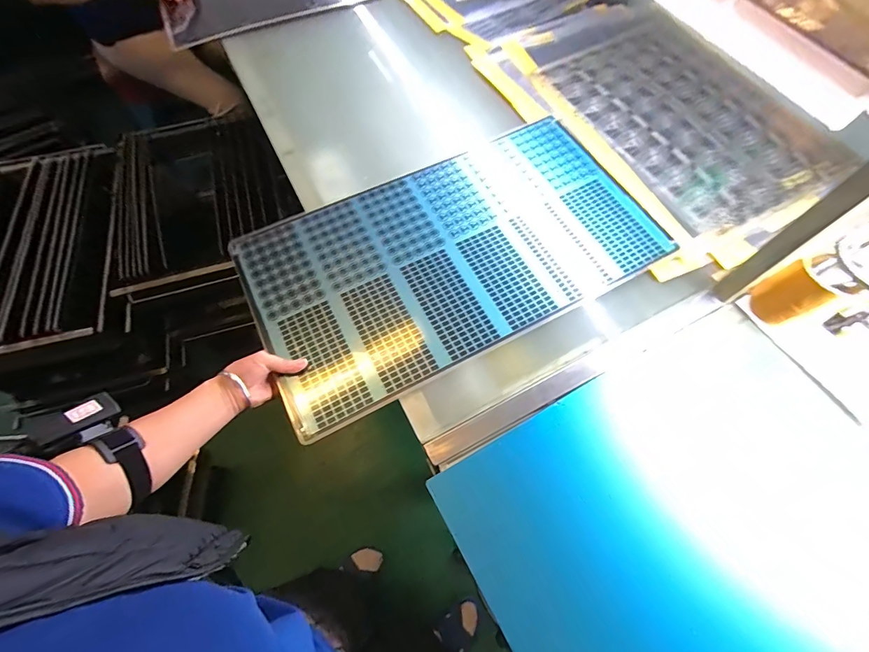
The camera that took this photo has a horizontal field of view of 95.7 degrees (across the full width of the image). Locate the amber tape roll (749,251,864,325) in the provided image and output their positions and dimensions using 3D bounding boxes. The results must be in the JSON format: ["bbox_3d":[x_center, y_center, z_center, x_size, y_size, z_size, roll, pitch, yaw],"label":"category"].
[{"bbox_3d":[0.496,-0.046,0.538,0.079,0.095,0.064,-19,67,-7],"label":"amber tape roll"}]

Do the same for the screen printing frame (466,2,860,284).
[{"bbox_3d":[0.421,-0.425,0.746,0.463,0.009,0.654,-24,67,-10],"label":"screen printing frame"}]

